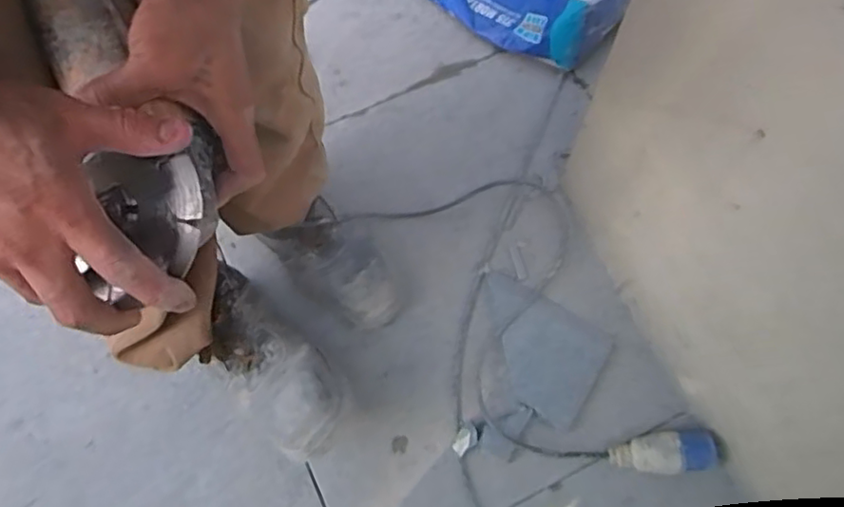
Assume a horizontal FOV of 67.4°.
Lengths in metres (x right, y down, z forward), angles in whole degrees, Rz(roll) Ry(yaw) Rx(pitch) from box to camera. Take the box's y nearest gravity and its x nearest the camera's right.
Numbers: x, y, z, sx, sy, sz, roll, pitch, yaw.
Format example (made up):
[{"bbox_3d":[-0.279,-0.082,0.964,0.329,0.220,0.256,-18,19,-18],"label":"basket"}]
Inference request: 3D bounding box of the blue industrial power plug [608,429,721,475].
[{"bbox_3d":[0.288,0.237,0.749,0.128,0.051,0.048,-8,68,-2],"label":"blue industrial power plug"}]

